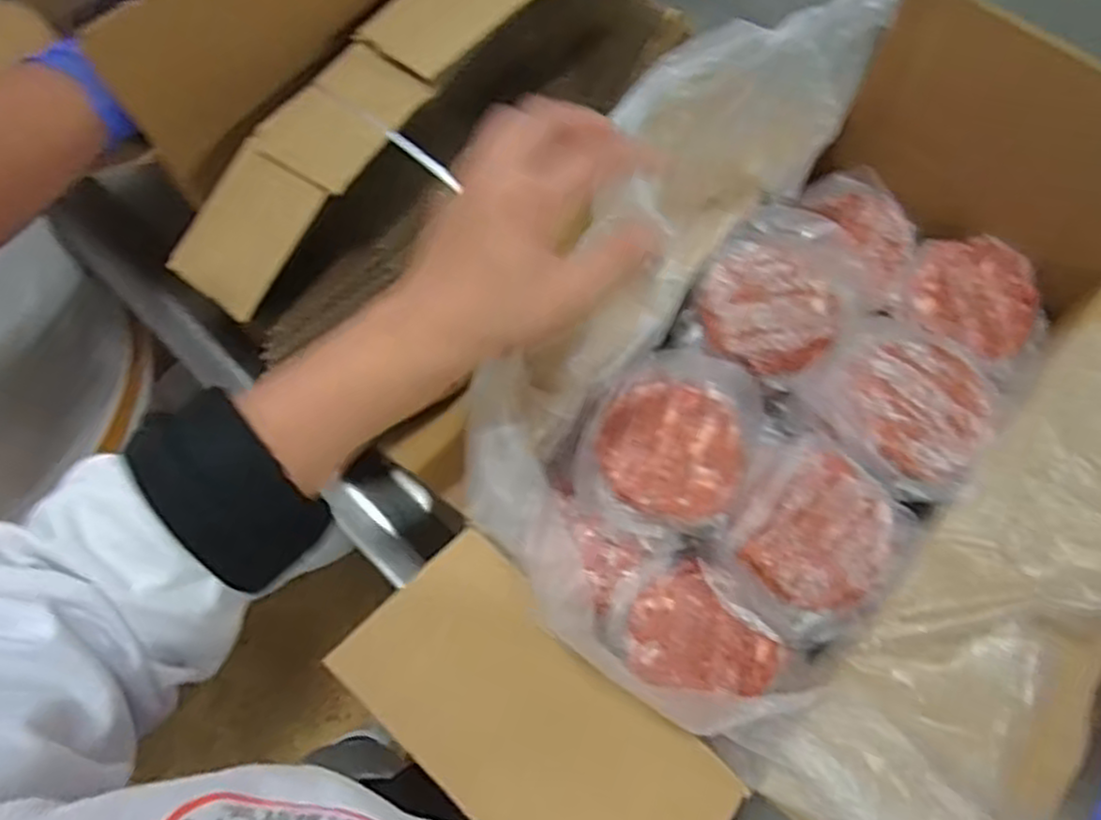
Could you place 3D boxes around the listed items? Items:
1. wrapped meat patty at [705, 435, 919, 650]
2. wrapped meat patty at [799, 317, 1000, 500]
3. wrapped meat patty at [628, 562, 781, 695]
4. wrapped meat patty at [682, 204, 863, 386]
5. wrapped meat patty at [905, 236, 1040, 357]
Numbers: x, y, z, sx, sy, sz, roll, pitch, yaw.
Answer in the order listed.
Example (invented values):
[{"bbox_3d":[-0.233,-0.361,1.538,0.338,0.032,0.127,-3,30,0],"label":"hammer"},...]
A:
[{"bbox_3d":[0.156,0.080,0.447,0.094,0.031,0.112,38,85,7],"label":"wrapped meat patty"},{"bbox_3d":[0.227,-0.009,0.465,0.103,0.021,0.111,0,71,-1],"label":"wrapped meat patty"},{"bbox_3d":[0.088,0.143,0.452,0.069,0.011,0.083,-41,77,-13],"label":"wrapped meat patty"},{"bbox_3d":[0.153,-0.076,0.495,0.097,0.030,0.109,32,87,11],"label":"wrapped meat patty"},{"bbox_3d":[0.299,-0.083,0.522,0.085,0.021,0.079,0,71,-1],"label":"wrapped meat patty"}]

